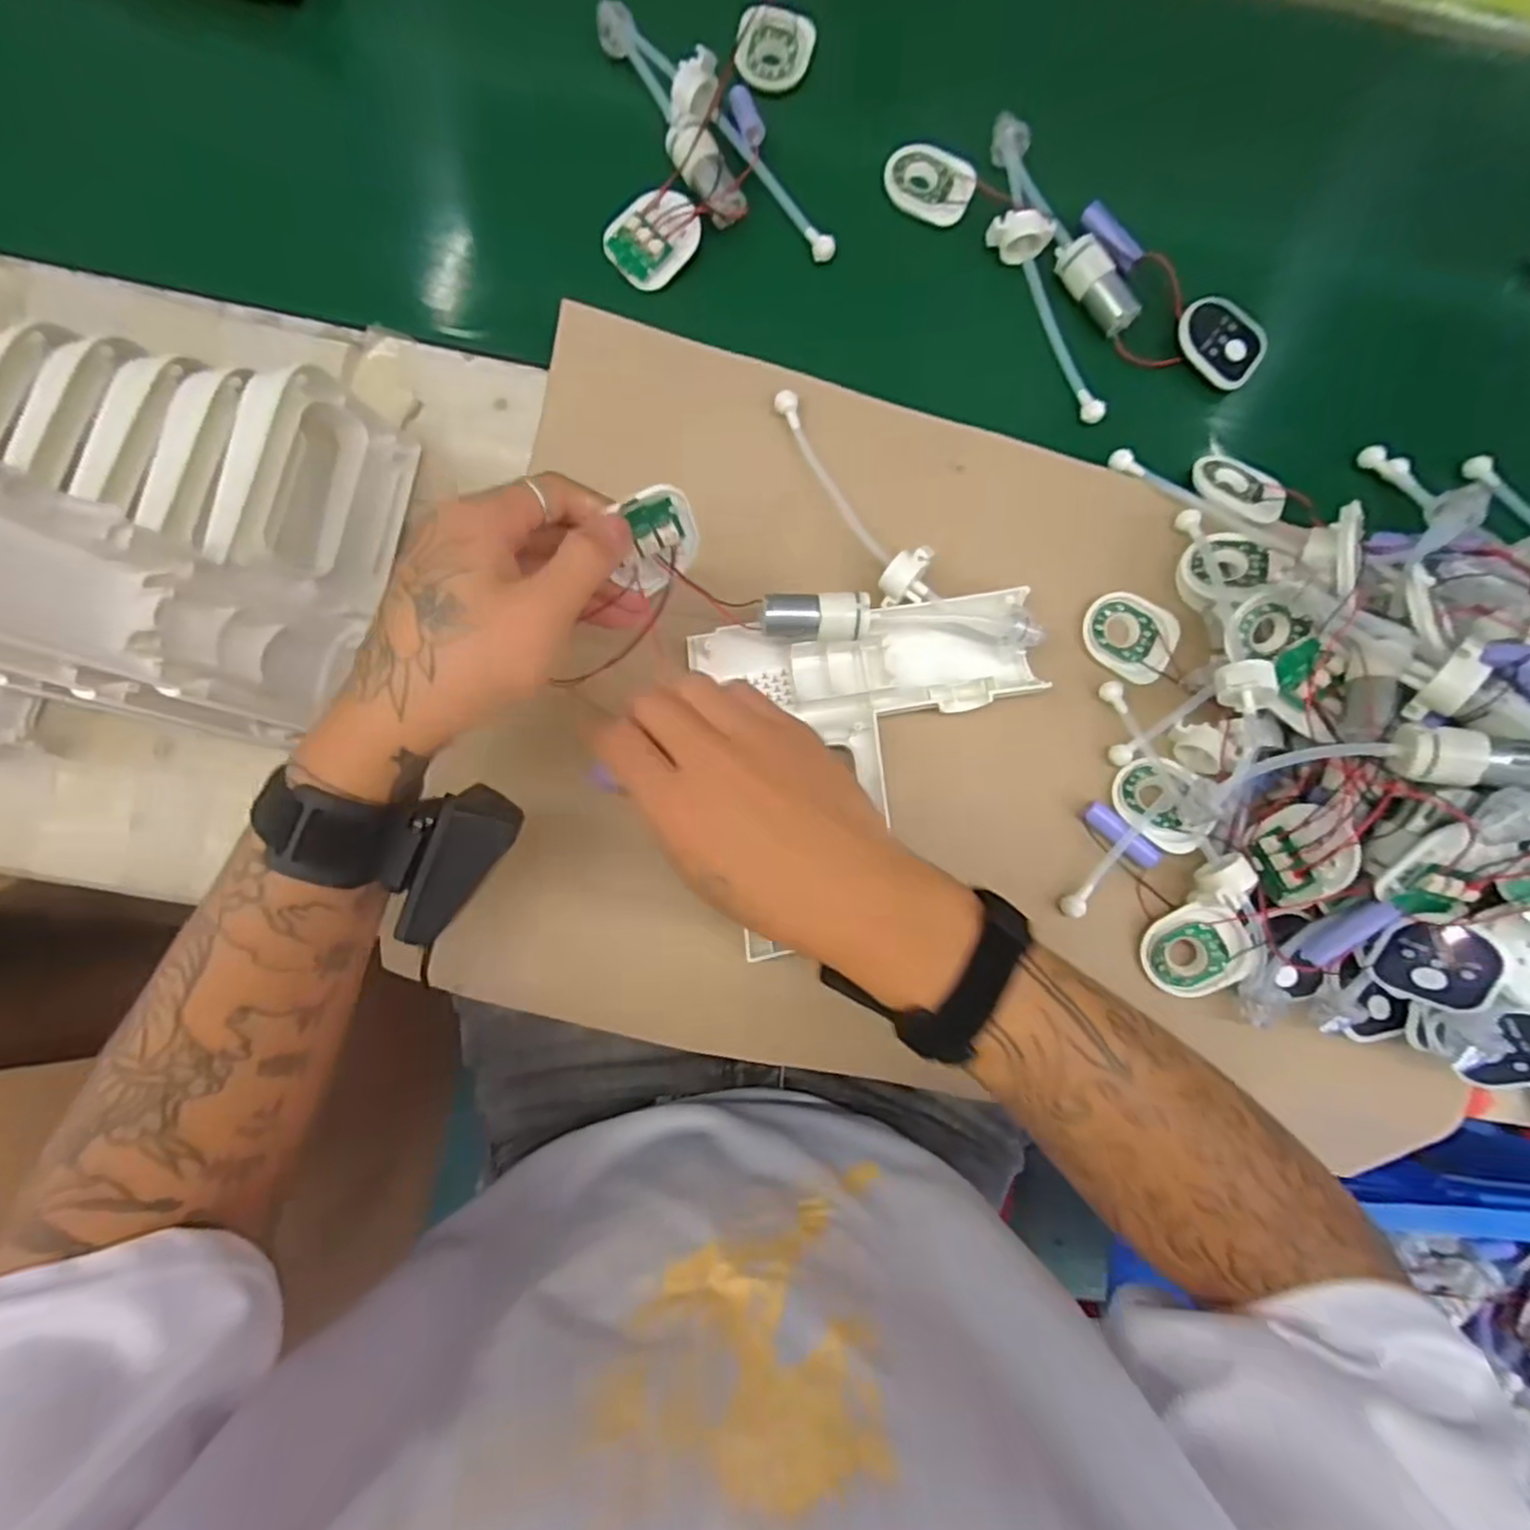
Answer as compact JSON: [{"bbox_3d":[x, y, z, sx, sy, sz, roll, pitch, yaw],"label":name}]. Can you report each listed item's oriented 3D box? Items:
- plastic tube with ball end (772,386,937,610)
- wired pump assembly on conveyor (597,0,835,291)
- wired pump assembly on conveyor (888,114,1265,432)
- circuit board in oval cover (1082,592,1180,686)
[{"bbox_3d":[0.053,-0.159,0.429,0.028,0.036,0.143,-28,87,-7],"label":"plastic tube with ball end"},{"bbox_3d":[-0.033,-0.404,0.465,0.137,0.034,0.190,-4,84,-5],"label":"wired pump assembly on conveyor"},{"bbox_3d":[0.210,-0.335,0.480,0.139,0.029,0.252,-37,88,-7],"label":"wired pump assembly on conveyor"},{"bbox_3d":[0.226,-0.079,0.449,0.059,0.007,0.048,38,82,0],"label":"circuit board in oval cover"}]

